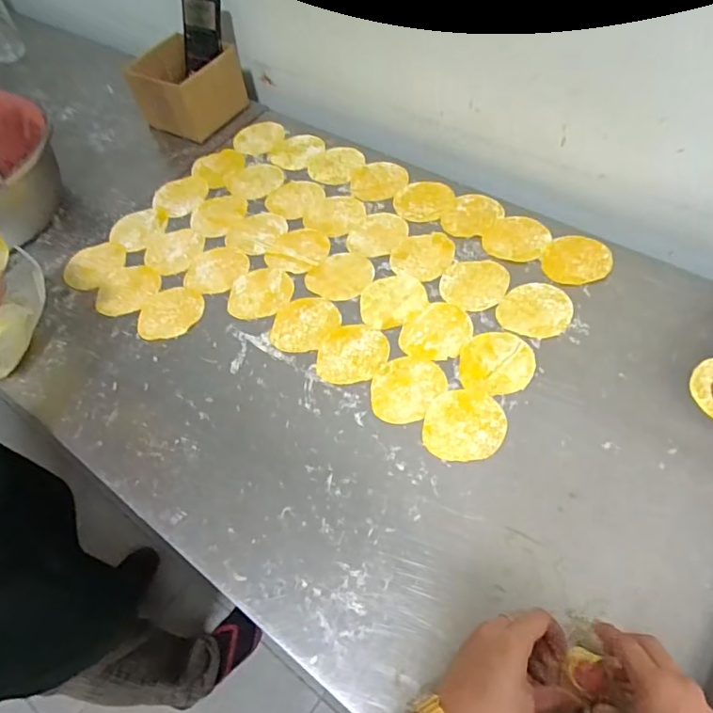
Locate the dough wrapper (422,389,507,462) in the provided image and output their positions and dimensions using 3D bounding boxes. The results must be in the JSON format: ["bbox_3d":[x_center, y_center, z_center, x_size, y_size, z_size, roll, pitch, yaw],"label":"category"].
[{"bbox_3d":[0.115,0.072,0.584,0.082,0.004,0.081,7,58,9],"label":"dough wrapper"}]

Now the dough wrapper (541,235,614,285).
[{"bbox_3d":[0.279,-0.124,0.698,0.081,0.005,0.085,10,58,11],"label":"dough wrapper"}]

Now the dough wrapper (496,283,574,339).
[{"bbox_3d":[0.215,-0.058,0.659,0.078,0.004,0.082,-2,57,4],"label":"dough wrapper"}]

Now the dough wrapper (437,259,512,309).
[{"bbox_3d":[0.147,-0.092,0.692,0.077,0.004,0.083,31,65,23],"label":"dough wrapper"}]

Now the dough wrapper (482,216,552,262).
[{"bbox_3d":[0.212,-0.155,0.729,0.081,0.005,0.080,-2,57,4],"label":"dough wrapper"}]

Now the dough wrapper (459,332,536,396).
[{"bbox_3d":[0.159,0.006,0.623,0.080,0.004,0.086,-2,57,4],"label":"dough wrapper"}]

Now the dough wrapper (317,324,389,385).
[{"bbox_3d":[-0.004,-0.004,0.653,0.080,0.004,0.082,2,57,6],"label":"dough wrapper"}]

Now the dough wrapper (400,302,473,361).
[{"bbox_3d":[0.095,-0.029,0.658,0.077,0.004,0.087,29,64,26],"label":"dough wrapper"}]

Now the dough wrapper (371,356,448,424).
[{"bbox_3d":[0.055,0.036,0.619,0.073,0.005,0.087,32,65,23],"label":"dough wrapper"}]

